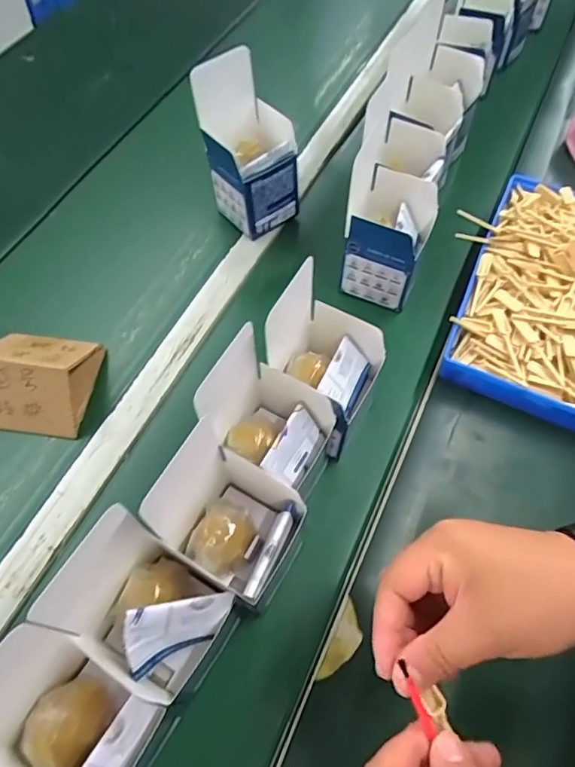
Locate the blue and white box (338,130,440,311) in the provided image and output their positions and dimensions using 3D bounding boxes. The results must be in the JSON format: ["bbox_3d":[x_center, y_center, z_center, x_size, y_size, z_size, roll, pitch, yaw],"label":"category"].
[{"bbox_3d":[0.108,-0.165,0.590,0.092,0.119,0.091,21,62,10],"label":"blue and white box"}]

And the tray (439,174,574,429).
[{"bbox_3d":[0.323,-0.104,0.588,0.258,0.061,0.313,23,62,11],"label":"tray"}]

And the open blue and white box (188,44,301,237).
[{"bbox_3d":[-0.044,-0.282,0.624,0.095,0.170,0.094,-32,66,-18],"label":"open blue and white box"}]

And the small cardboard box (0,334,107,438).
[{"bbox_3d":[-0.260,-0.013,0.537,0.109,0.069,0.112,5,60,1],"label":"small cardboard box"}]

